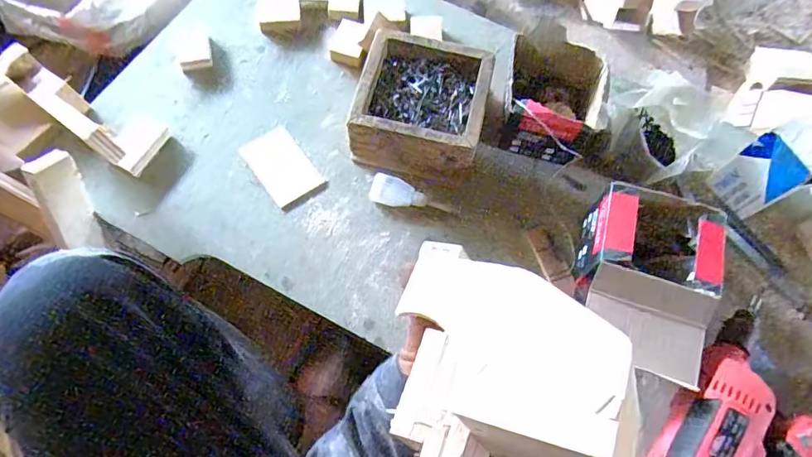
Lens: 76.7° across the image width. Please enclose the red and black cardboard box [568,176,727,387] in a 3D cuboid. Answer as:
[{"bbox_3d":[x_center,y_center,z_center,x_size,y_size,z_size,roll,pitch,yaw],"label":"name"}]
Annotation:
[{"bbox_3d":[0.236,0.056,0.515,0.123,0.078,0.178,15,66,5],"label":"red and black cardboard box"}]

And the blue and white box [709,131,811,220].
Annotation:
[{"bbox_3d":[0.378,-0.057,0.549,0.018,0.090,0.059,-31,70,-15],"label":"blue and white box"}]

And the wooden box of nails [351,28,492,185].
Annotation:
[{"bbox_3d":[0.018,-0.140,0.599,0.142,0.066,0.157,14,66,4],"label":"wooden box of nails"}]

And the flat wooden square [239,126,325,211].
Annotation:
[{"bbox_3d":[-0.145,-0.074,0.599,0.061,0.006,0.093,-36,71,-17],"label":"flat wooden square"}]

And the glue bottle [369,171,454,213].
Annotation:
[{"bbox_3d":[0.005,-0.036,0.583,0.090,0.017,0.032,15,66,5],"label":"glue bottle"}]

